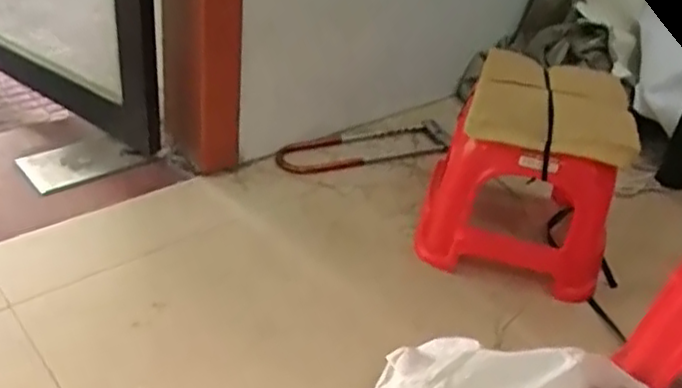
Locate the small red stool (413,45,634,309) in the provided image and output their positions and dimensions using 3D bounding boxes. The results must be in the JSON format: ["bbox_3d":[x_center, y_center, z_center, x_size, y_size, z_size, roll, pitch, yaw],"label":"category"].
[{"bbox_3d":[0.309,-0.043,1.136,0.288,0.281,0.283,15,35,10],"label":"small red stool"}]

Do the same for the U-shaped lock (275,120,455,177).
[{"bbox_3d":[0.051,-0.099,1.426,0.387,0.022,0.112,-9,37,-23],"label":"U-shaped lock"}]

